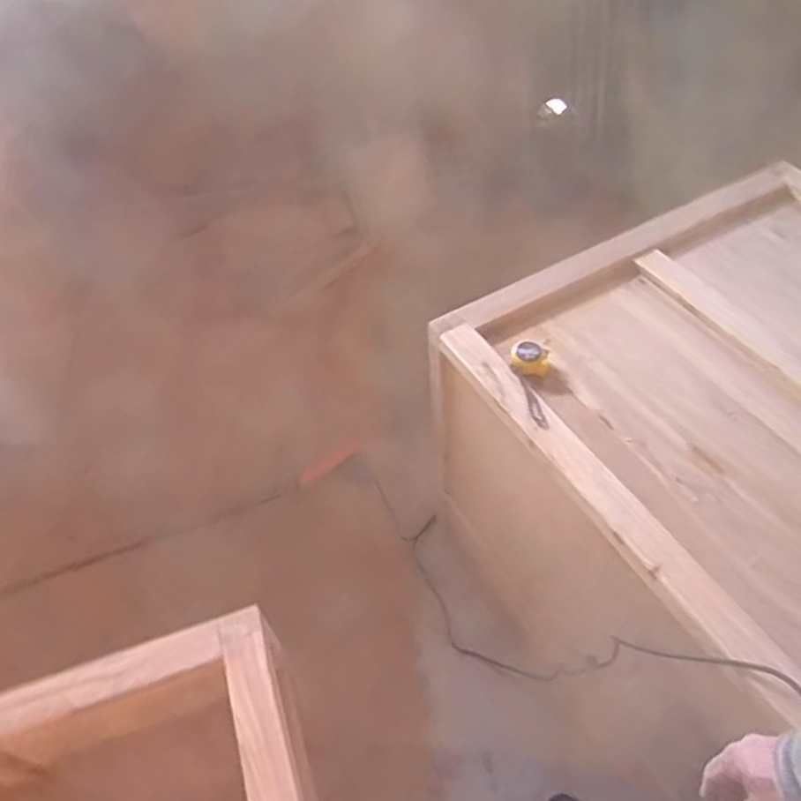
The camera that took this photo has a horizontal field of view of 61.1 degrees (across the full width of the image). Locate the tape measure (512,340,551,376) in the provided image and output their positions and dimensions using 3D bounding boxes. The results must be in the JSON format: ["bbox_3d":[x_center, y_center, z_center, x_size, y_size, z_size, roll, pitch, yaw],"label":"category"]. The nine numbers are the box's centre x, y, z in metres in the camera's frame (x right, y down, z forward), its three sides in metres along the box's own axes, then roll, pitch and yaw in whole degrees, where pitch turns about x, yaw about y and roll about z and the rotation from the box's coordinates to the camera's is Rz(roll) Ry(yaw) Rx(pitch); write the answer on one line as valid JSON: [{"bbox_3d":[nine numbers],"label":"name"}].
[{"bbox_3d":[0.215,-0.075,1.116,0.060,0.027,0.067,0,51,6],"label":"tape measure"}]

